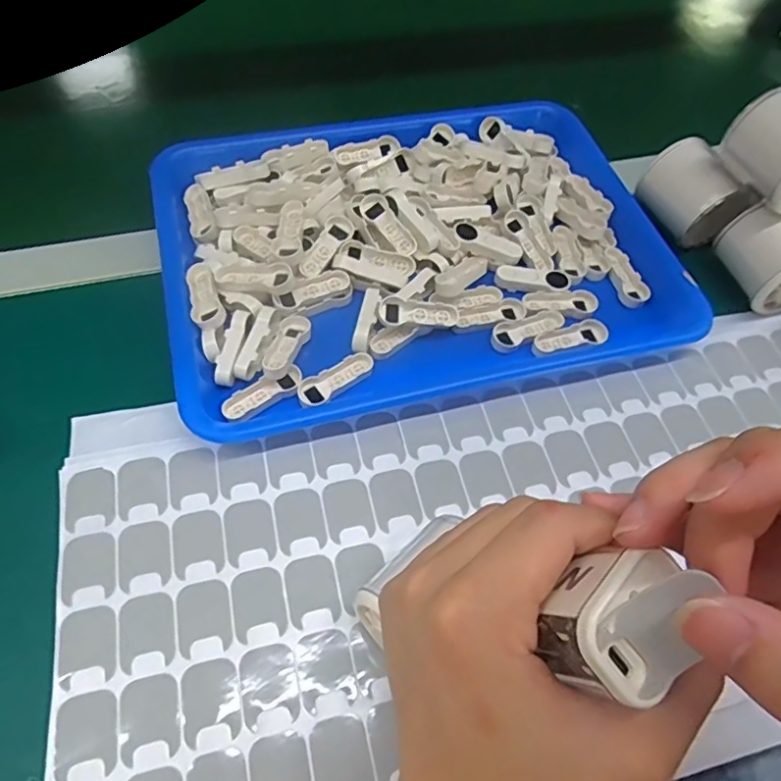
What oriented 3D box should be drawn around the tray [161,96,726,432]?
[{"bbox_3d":[0.016,-0.104,0.402,0.328,0.033,0.246,-13,60,-12],"label":"tray"}]

